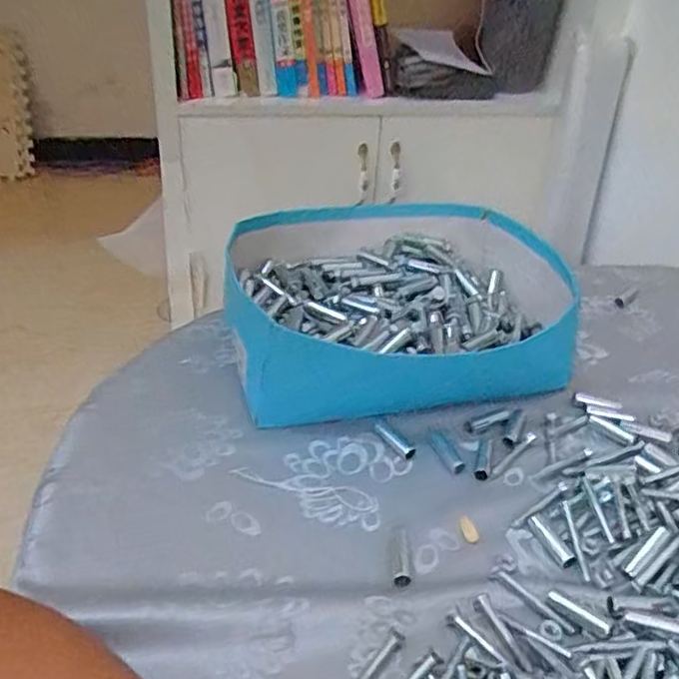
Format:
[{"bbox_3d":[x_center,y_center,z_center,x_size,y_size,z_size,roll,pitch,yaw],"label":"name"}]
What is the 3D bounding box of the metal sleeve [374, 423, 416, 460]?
[{"bbox_3d":[0.043,0.078,0.516,0.011,0.006,0.041,-21,40,-32],"label":"metal sleeve"}]

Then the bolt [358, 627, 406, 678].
[{"bbox_3d":[0.018,0.181,0.363,0.010,0.005,0.057,24,38,28],"label":"bolt"}]

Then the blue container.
[{"bbox_3d":[0.058,-0.032,0.607,0.311,0.090,0.246,-6,34,-14],"label":"blue container"}]

